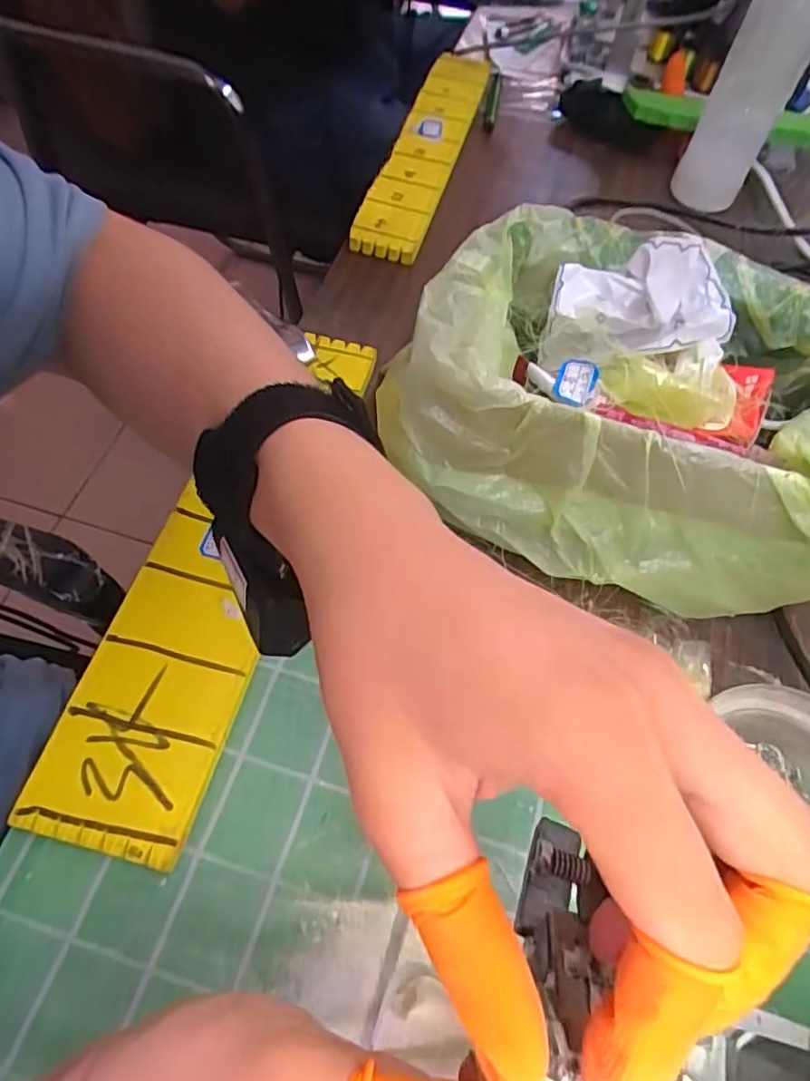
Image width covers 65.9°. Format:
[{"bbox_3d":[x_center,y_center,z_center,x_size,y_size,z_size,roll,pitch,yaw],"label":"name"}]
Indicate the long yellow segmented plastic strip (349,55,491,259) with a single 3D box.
[{"bbox_3d":[0.024,-0.385,0.604,0.061,0.030,0.315,15,60,4],"label":"long yellow segmented plastic strip"}]

